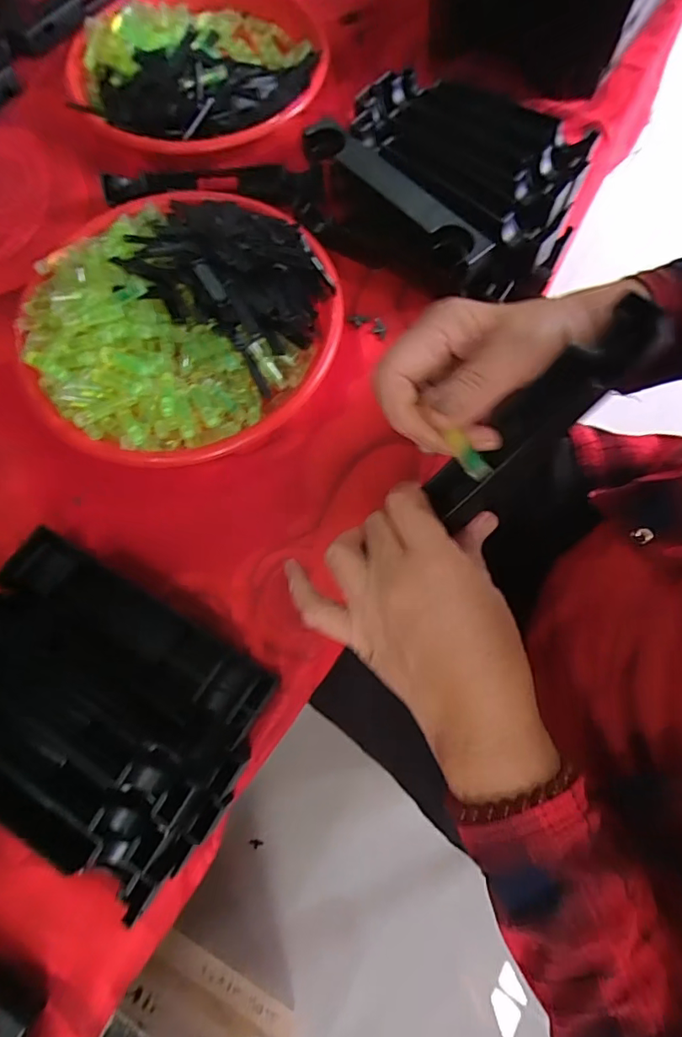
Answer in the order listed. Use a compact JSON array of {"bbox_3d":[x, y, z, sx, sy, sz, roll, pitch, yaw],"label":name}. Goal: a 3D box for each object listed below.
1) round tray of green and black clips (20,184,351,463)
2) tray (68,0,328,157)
[{"bbox_3d":[-0.127,-0.162,0.402,0.224,0.057,0.246,0,70,1],"label":"round tray of green and black clips"},{"bbox_3d":[-0.137,-0.444,0.498,0.249,0.035,0.231,-13,71,-4],"label":"tray"}]

